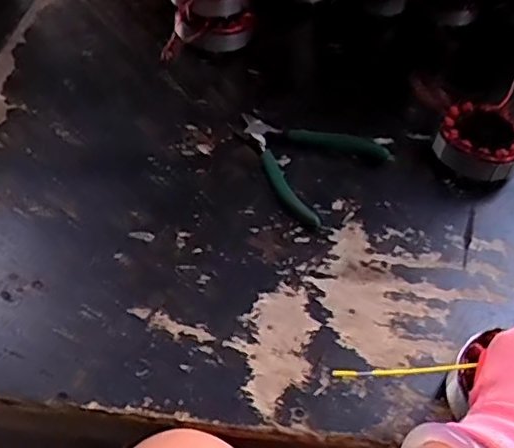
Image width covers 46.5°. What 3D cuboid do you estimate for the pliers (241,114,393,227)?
[{"bbox_3d":[0.043,-0.071,0.587,0.141,0.016,0.137,39,56,23],"label":"pliers"}]

